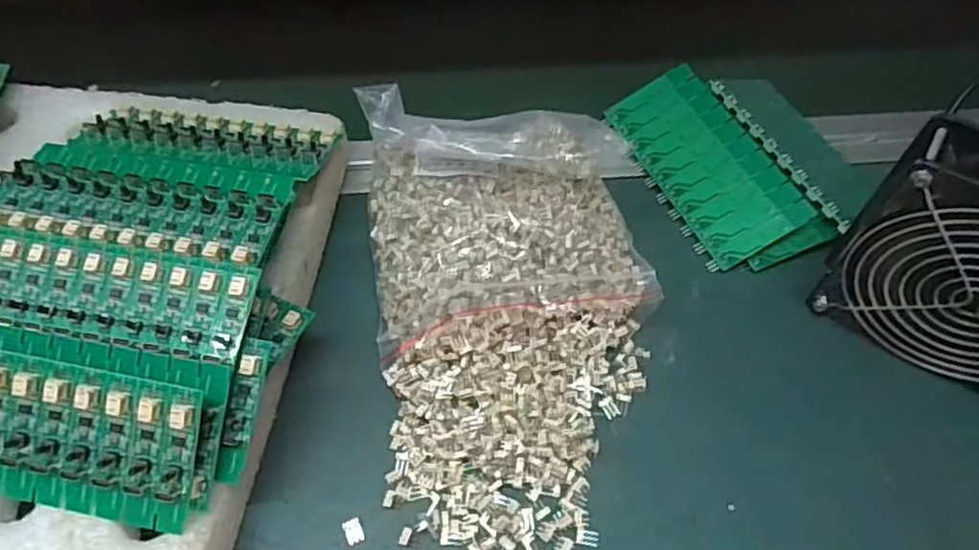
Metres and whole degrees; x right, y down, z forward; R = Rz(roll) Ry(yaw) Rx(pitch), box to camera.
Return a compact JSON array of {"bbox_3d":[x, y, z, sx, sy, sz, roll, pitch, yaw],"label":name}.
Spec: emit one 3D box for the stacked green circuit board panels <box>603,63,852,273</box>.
[{"bbox_3d":[0.144,-0.069,0.412,0.079,0.017,0.146,-29,65,3],"label":"stacked green circuit board panels"}]

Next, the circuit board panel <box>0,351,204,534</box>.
[{"bbox_3d":[-0.189,0.067,0.272,0.134,0.006,0.061,10,95,5],"label":"circuit board panel"}]

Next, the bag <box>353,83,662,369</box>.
[{"bbox_3d":[0.008,-0.040,0.367,0.160,0.066,0.152,-2,56,-2],"label":"bag"}]

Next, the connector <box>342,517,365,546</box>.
[{"bbox_3d":[-0.064,0.120,0.302,0.008,0.004,0.011,-22,59,-14],"label":"connector"}]

